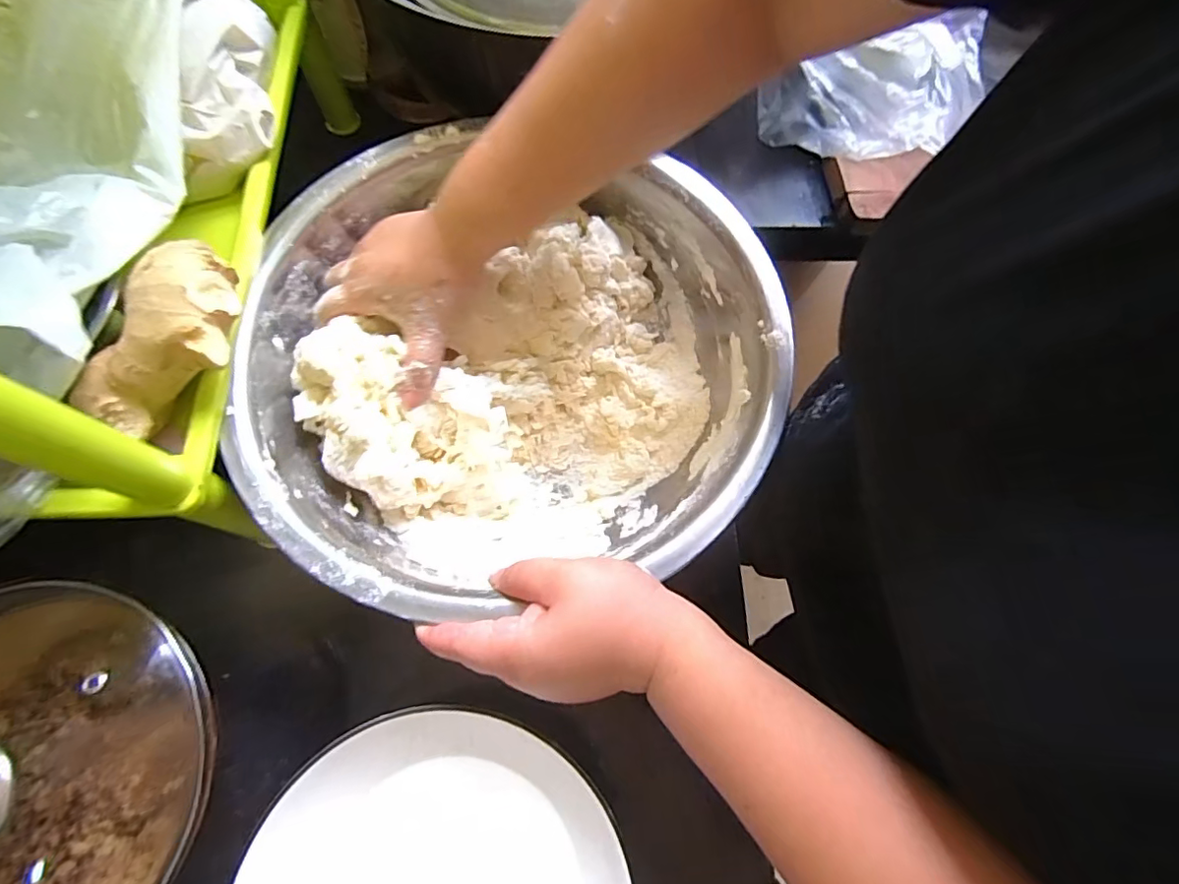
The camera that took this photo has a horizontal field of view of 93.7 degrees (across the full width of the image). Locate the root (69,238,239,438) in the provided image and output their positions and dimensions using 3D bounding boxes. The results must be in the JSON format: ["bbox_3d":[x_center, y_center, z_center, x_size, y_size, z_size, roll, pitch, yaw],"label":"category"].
[{"bbox_3d":[-0.223,-0.054,0.293,0.056,0.032,0.104,26,86,7],"label":"root"}]

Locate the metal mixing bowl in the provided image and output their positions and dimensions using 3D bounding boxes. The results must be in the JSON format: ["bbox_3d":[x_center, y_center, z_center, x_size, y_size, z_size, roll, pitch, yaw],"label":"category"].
[{"bbox_3d":[-0.051,-0.057,0.385,0.320,0.106,0.312,1,70,-2],"label":"metal mixing bowl"}]

